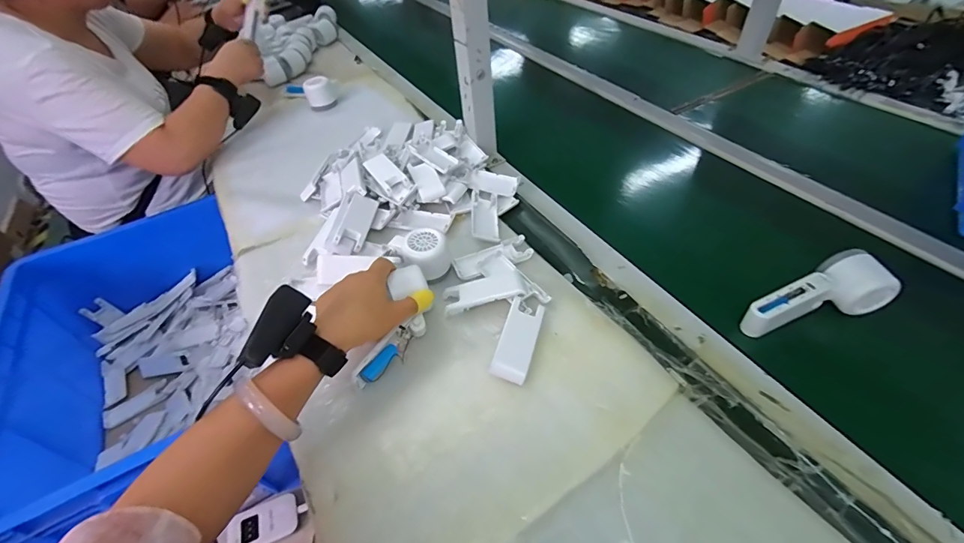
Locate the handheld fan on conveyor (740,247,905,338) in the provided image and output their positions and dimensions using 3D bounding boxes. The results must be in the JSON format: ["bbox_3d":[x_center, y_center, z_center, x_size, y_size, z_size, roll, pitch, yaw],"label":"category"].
[{"bbox_3d":[0.365,0.031,0.472,0.160,0.043,0.058,-19,49,-3],"label":"handheld fan on conveyor"}]

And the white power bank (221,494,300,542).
[{"bbox_3d":[-0.316,0.365,0.613,0.097,0.013,0.057,-28,50,-19],"label":"white power bank"}]

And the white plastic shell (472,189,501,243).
[{"bbox_3d":[0.004,-0.081,0.616,0.038,0.011,0.102,-4,47,2],"label":"white plastic shell"}]

